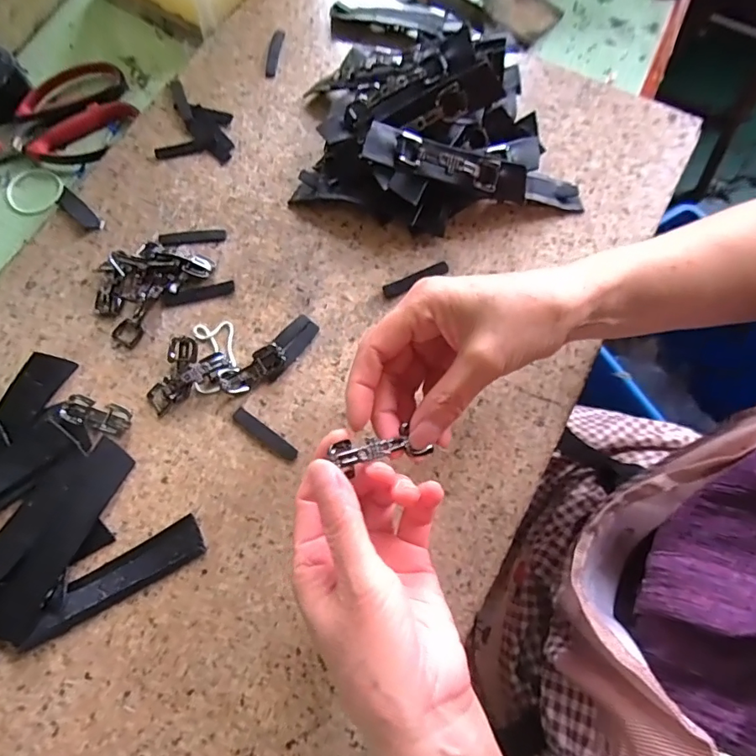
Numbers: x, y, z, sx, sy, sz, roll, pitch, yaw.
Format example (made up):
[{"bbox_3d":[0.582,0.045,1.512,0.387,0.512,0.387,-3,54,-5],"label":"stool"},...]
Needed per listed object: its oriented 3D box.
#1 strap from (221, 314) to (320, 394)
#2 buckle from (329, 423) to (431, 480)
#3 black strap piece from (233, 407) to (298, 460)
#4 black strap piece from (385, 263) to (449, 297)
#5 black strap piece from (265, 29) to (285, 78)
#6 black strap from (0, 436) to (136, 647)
[{"bbox_3d":[-0.069,-0.014,0.322,0.071,0.010,0.021,-43,77,-12],"label":"strap"},{"bbox_3d":[0.001,0.034,0.244,0.052,0.012,0.018,-5,71,-23],"label":"buckle"},{"bbox_3d":[-0.071,0.035,0.309,0.048,0.004,0.009,35,76,11],"label":"black strap piece"},{"bbox_3d":[0.026,-0.068,0.341,0.048,0.004,0.010,-25,74,-7],"label":"black strap piece"},{"bbox_3d":[-0.085,-0.266,0.404,0.011,0.004,0.049,7,73,3],"label":"black strap piece"},{"bbox_3d":[-0.185,0.093,0.290,0.025,0.009,0.115,23,74,8],"label":"black strap"}]

